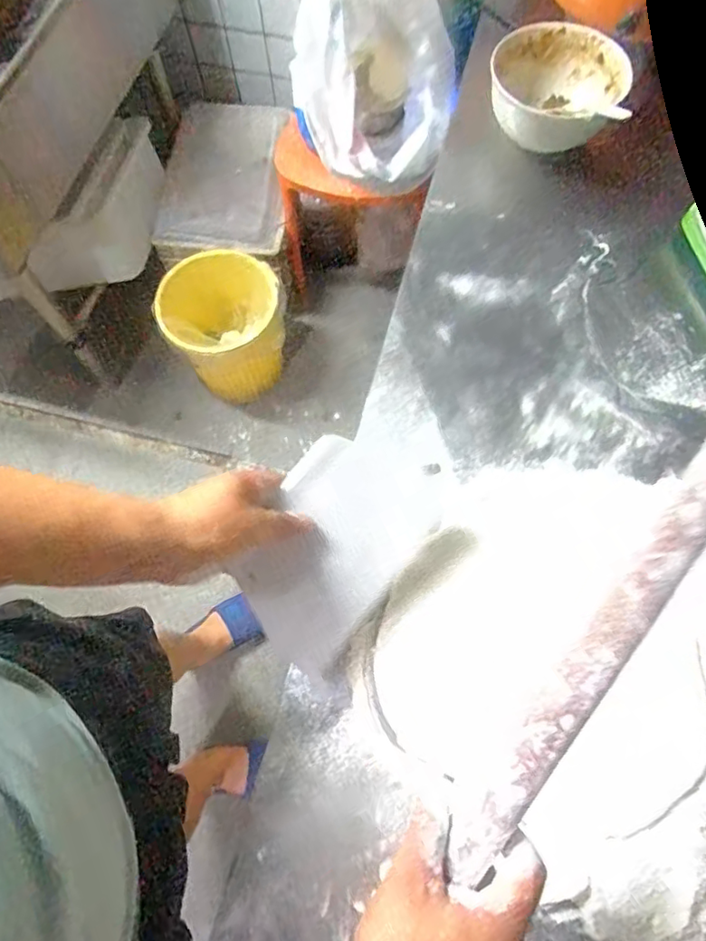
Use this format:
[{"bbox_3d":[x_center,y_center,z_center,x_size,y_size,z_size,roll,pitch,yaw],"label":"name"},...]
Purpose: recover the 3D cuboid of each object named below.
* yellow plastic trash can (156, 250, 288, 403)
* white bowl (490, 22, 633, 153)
[{"bbox_3d":[-0.292,-0.330,1.377,0.272,0.308,0.241,-28,74,-9],"label":"yellow plastic trash can"},{"bbox_3d":[0.242,-0.456,0.682,0.148,0.073,0.166,26,73,10],"label":"white bowl"}]

